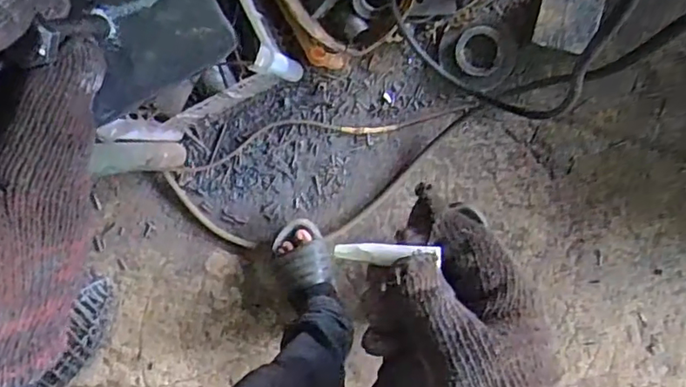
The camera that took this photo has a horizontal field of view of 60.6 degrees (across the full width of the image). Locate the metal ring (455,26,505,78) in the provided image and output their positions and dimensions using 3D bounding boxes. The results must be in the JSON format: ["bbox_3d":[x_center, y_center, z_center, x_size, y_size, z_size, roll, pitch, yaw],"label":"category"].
[{"bbox_3d":[0.241,-0.249,1.031,0.081,0.009,0.086,1,97,5],"label":"metal ring"}]

